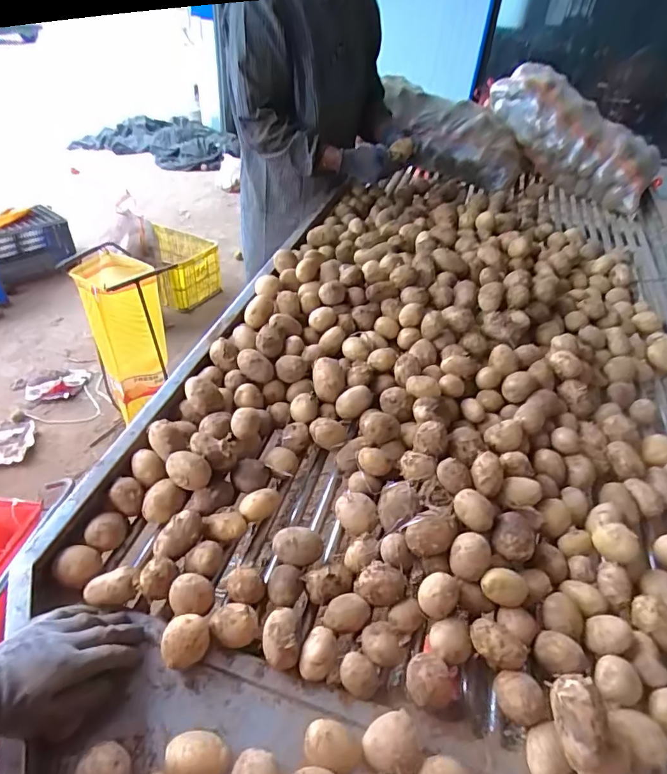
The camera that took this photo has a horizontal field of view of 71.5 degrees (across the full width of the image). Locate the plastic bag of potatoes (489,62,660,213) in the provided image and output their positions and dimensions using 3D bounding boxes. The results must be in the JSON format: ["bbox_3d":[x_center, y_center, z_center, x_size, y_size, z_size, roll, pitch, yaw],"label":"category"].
[{"bbox_3d":[0.796,-0.838,1.571,0.587,0.233,0.191,41,47,2],"label":"plastic bag of potatoes"}]

